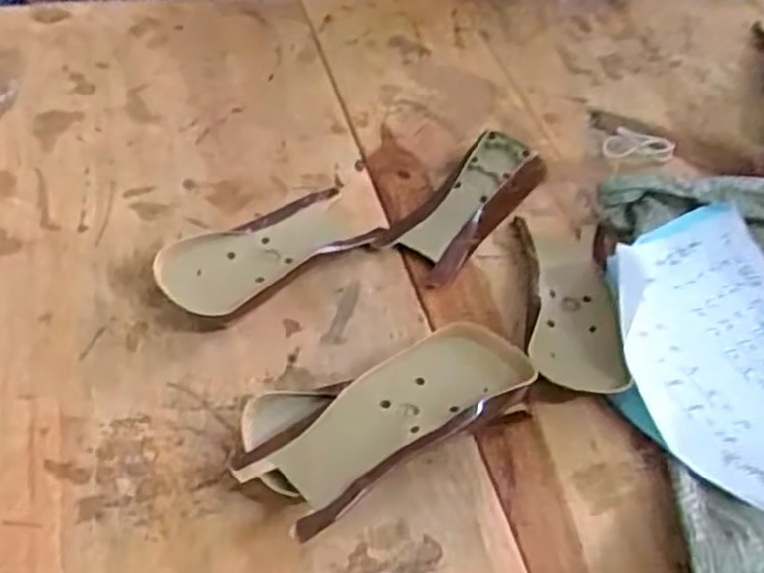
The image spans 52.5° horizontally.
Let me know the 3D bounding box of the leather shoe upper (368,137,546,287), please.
[{"bbox_3d":[0.046,-0.045,0.421,0.043,0.024,0.105,35,53,23],"label":"leather shoe upper"}]

